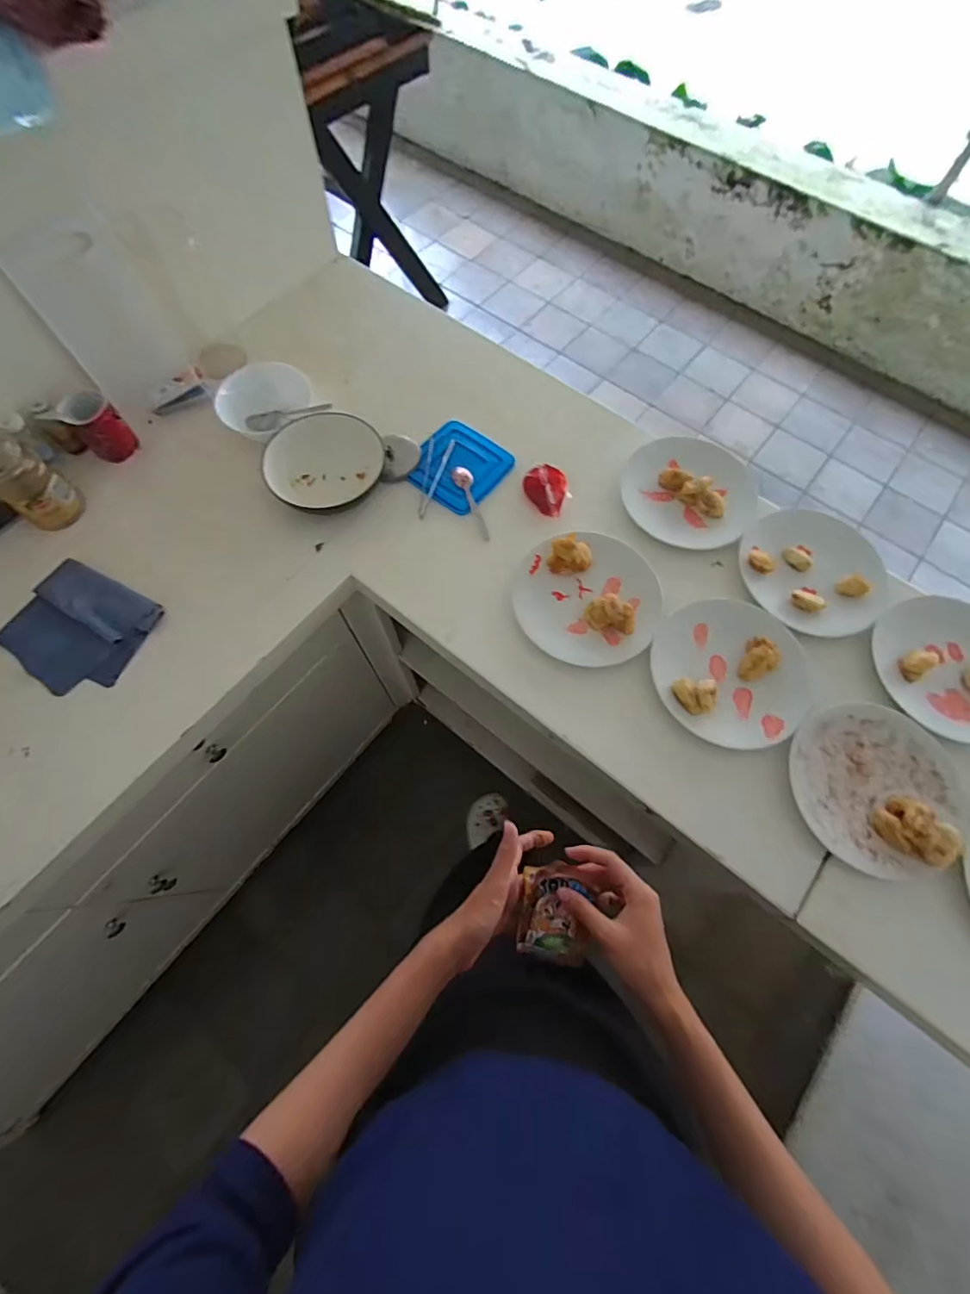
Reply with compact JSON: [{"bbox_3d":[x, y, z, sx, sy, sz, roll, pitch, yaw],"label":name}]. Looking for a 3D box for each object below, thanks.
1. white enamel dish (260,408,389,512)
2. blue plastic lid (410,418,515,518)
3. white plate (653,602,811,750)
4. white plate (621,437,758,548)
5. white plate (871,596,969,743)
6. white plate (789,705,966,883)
[{"bbox_3d":[-0.238,-0.274,0.763,0.144,0.048,0.157,35,73,12],"label":"white enamel dish"},{"bbox_3d":[-0.043,-0.280,0.796,0.135,0.008,0.140,37,73,12],"label":"blue plastic lid"},{"bbox_3d":[0.319,0.025,0.667,0.194,0.018,0.191,0,69,-1],"label":"white plate"},{"bbox_3d":[0.307,-0.236,0.769,0.194,0.029,0.184,0,69,-1],"label":"white plate"},{"bbox_3d":[0.620,0.025,0.679,0.174,0.040,0.195,-20,71,-8],"label":"white plate"},{"bbox_3d":[0.470,0.164,0.608,0.195,0.029,0.192,0,69,-1],"label":"white plate"}]

